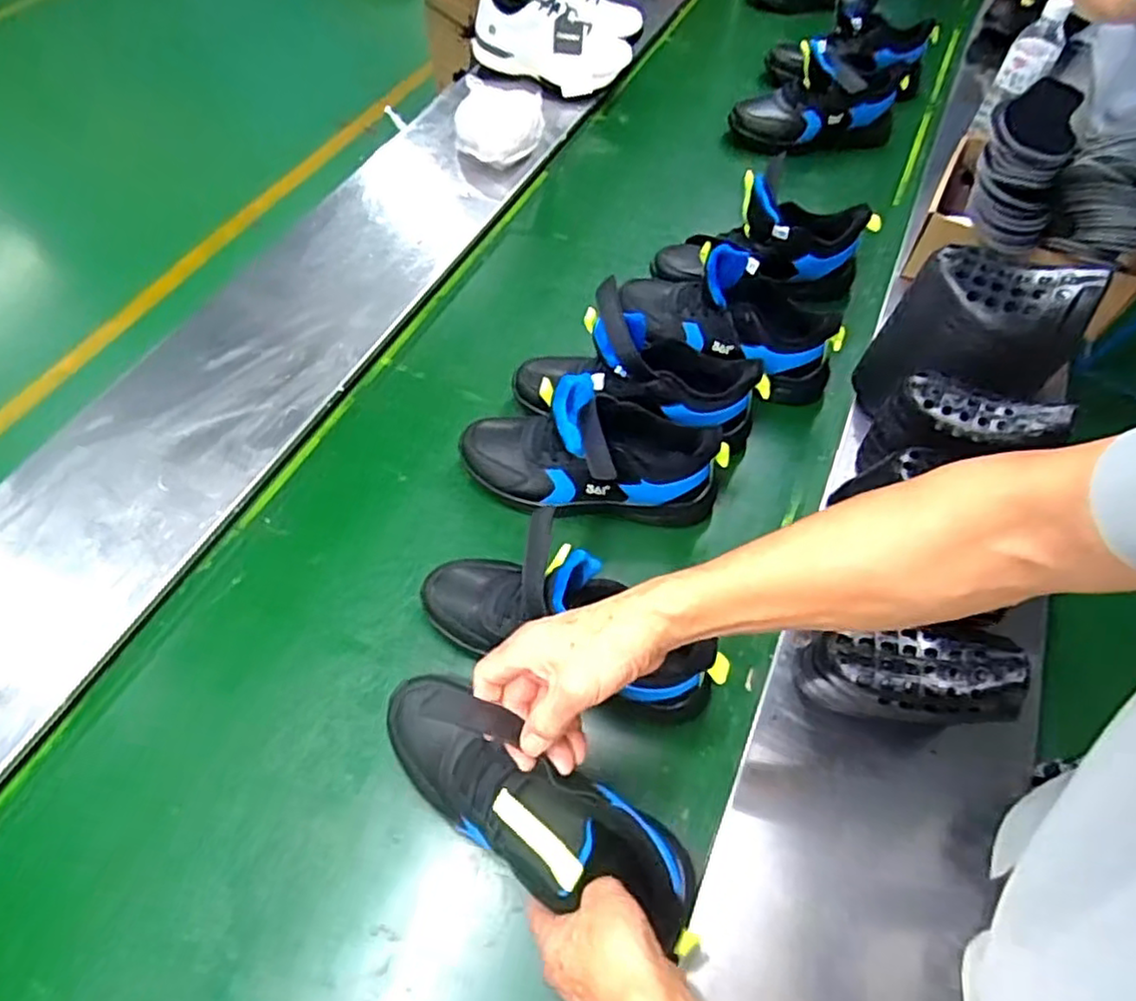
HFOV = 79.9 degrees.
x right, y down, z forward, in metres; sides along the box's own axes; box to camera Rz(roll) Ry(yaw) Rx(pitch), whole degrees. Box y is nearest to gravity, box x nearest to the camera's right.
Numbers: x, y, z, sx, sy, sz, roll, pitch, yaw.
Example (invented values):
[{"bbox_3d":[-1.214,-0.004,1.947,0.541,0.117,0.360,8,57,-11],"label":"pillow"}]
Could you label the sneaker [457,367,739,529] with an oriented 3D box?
[{"bbox_3d":[0.025,-0.053,0.725,0.269,0.160,0.114,18,57,10],"label":"sneaker"}]

